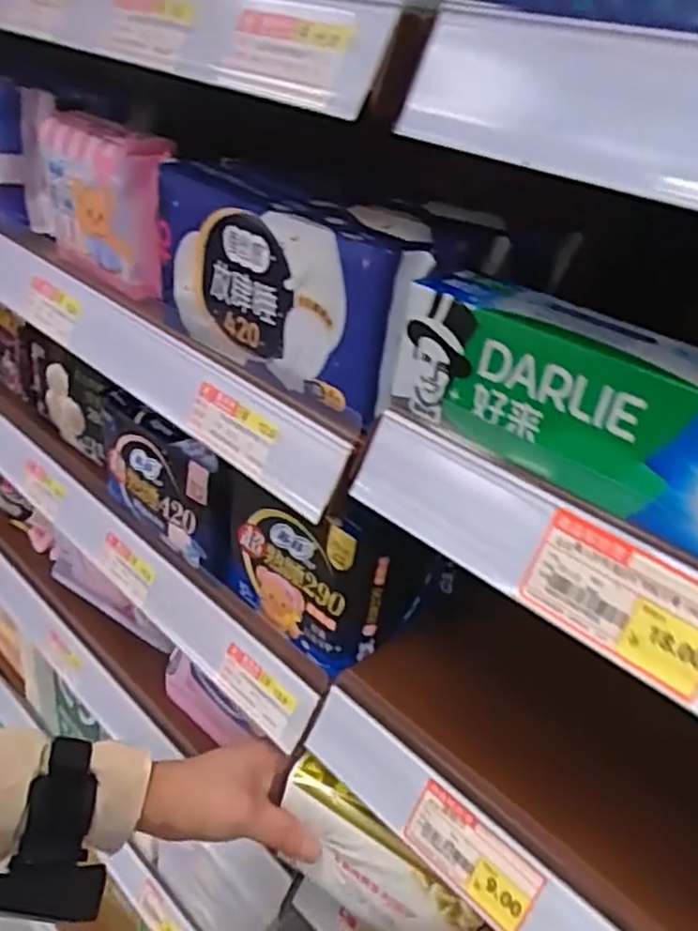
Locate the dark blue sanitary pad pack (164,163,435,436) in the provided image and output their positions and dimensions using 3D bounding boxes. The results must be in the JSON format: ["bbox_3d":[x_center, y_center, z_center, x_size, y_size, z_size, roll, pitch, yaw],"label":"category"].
[{"bbox_3d":[-0.029,-0.096,0.399,0.062,0.091,0.181,-23,43,-38],"label":"dark blue sanitary pad pack"}]

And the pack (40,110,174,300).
[{"bbox_3d":[-0.156,-0.167,0.477,0.040,0.095,0.123,-21,42,-36],"label":"pack"}]

